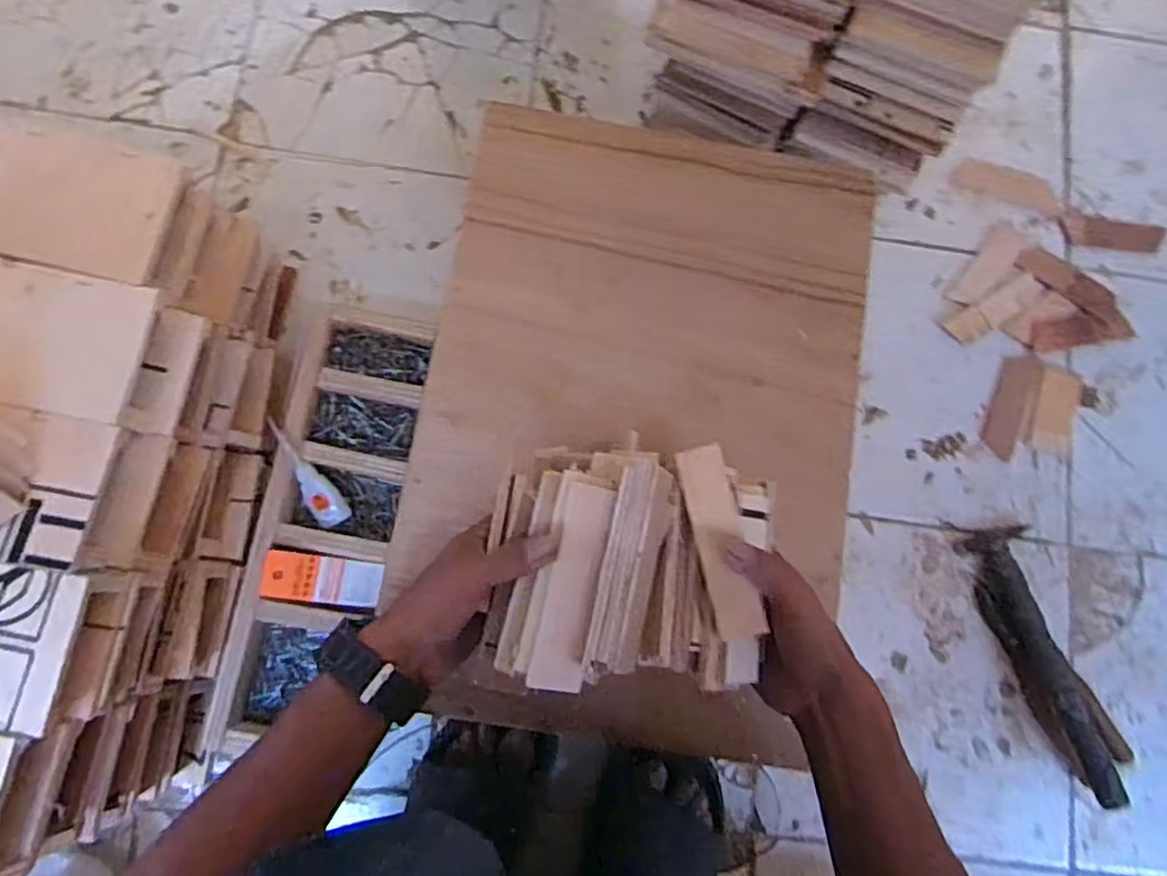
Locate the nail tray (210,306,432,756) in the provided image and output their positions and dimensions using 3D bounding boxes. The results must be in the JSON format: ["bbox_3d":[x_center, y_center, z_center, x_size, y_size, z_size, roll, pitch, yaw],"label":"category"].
[{"bbox_3d":[-0.230,0.071,0.630,0.117,0.045,0.392,11,79,-1],"label":"nail tray"}]

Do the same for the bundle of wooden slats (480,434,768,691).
[{"bbox_3d":[0.033,0.078,0.432,0.184,0.060,0.144,3,82,-4],"label":"bundle of wooden slats"}]

